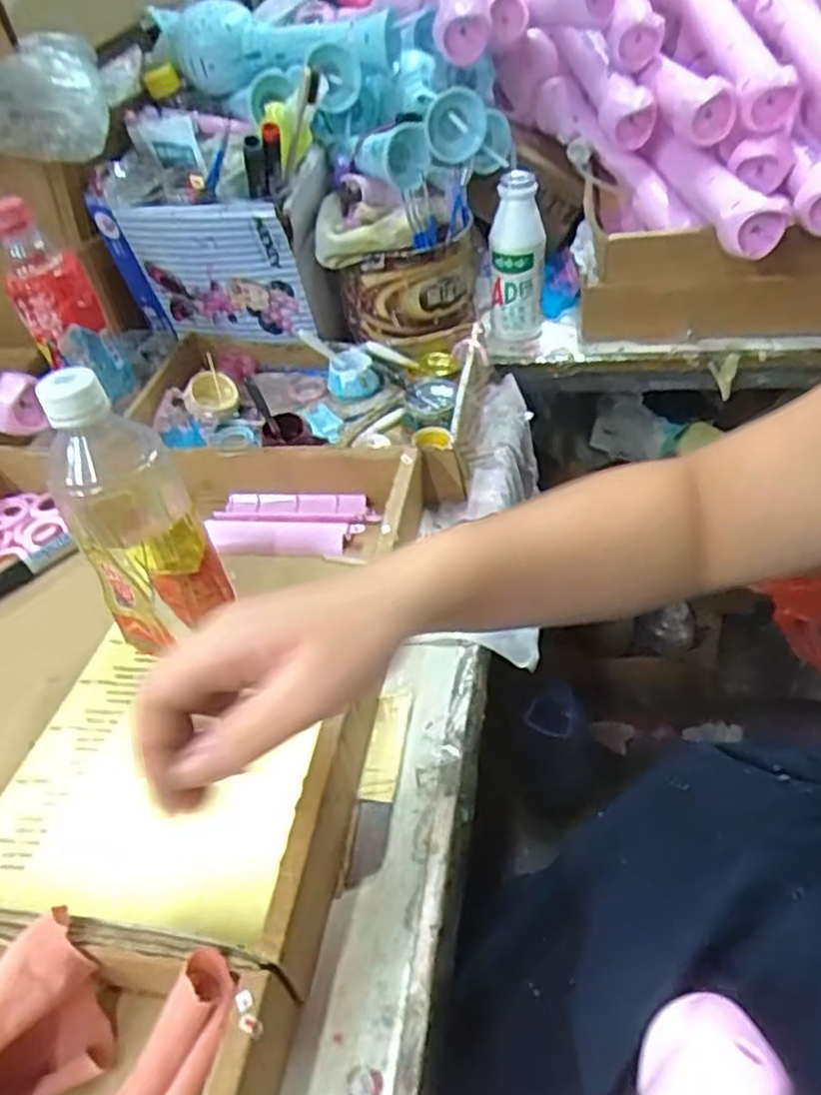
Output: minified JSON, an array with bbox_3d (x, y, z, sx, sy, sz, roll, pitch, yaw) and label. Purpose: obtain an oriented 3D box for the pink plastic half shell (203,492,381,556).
[{"bbox_3d":[-0.090,-0.020,0.550,0.121,0.017,0.060,1,44,9],"label":"pink plastic half shell"}]

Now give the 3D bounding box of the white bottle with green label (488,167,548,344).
[{"bbox_3d":[0.100,-0.265,0.679,0.049,0.145,0.040,-1,44,7],"label":"white bottle with green label"}]

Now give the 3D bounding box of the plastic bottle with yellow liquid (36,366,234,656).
[{"bbox_3d":[-0.153,-0.012,0.423,0.058,0.182,0.062,10,46,17],"label":"plastic bottle with yellow liquid"}]

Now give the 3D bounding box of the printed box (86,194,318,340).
[{"bbox_3d":[-0.183,-0.243,0.649,0.172,0.129,0.030,7,46,12],"label":"printed box"}]

